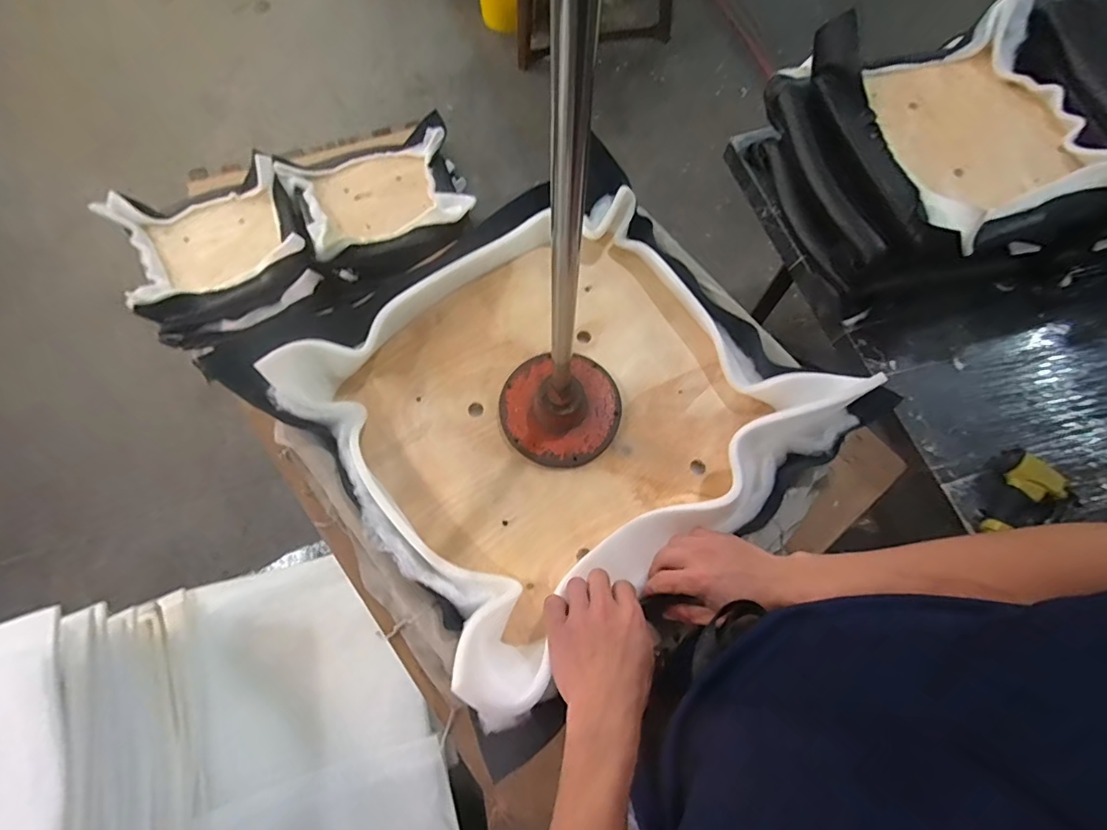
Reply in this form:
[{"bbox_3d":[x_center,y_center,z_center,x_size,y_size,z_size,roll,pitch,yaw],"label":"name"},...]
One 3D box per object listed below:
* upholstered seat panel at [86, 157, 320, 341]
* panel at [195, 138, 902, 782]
[{"bbox_3d":[-1.033,-0.539,1.540,0.516,0.182,0.458,-24,71,-9],"label":"upholstered seat panel"},{"bbox_3d":[0.009,-0.023,0.574,0.493,0.123,0.461,-35,73,-12],"label":"panel"}]

